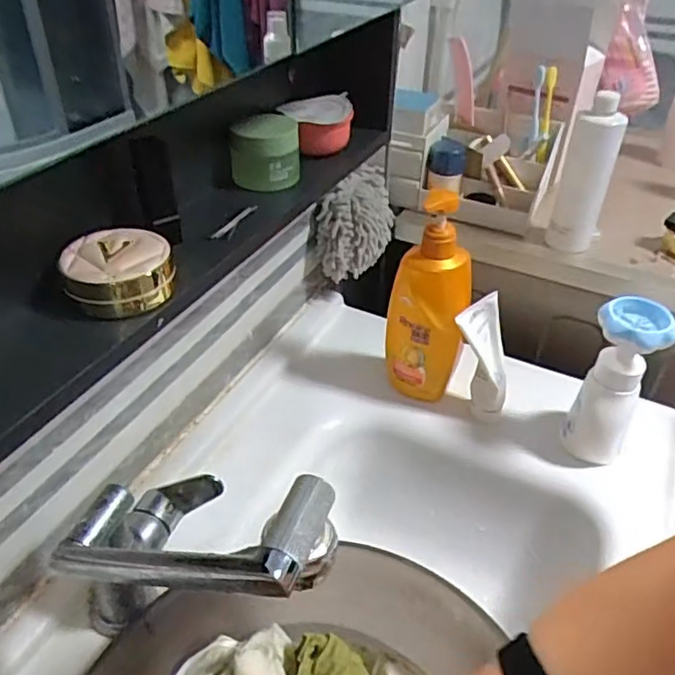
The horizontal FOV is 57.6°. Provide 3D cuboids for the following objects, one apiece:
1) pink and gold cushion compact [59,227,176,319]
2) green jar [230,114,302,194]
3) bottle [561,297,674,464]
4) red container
[{"bbox_3d":[-0.151,-0.045,0.426,0.072,0.037,0.065,-13,41,-18],"label":"pink and gold cushion compact"},{"bbox_3d":[-0.067,-0.175,0.574,0.062,0.055,0.065,-1,38,-4],"label":"green jar"},{"bbox_3d":[0.300,0.055,0.673,0.069,0.196,0.059,15,40,16],"label":"bottle"},{"bbox_3d":[-0.019,-0.217,0.625,0.064,0.045,0.061,-14,41,-19],"label":"red container"}]

